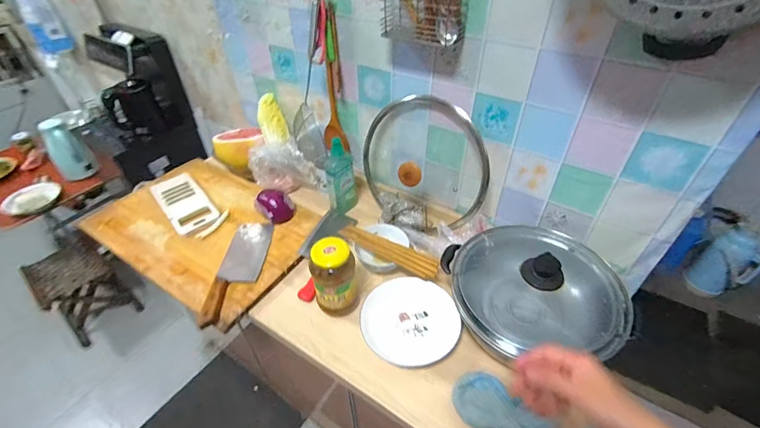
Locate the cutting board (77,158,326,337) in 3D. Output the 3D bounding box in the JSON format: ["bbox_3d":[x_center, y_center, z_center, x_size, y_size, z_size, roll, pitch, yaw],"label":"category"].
[{"bbox_3d":[-0.441,0.027,0.923,0.547,0.029,0.366,23,47,24],"label":"cutting board"}]

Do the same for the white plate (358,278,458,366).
[{"bbox_3d":[0.060,0.210,0.721,0.189,0.029,0.173,0,42,0],"label":"white plate"}]

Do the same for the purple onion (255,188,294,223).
[{"bbox_3d":[-0.273,-0.023,0.931,0.089,0.062,0.076,-16,44,-16],"label":"purple onion"}]

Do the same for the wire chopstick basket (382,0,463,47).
[{"bbox_3d":[0.075,-0.396,0.661,0.167,0.135,0.048,25,48,26],"label":"wire chopstick basket"}]

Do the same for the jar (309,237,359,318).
[{"bbox_3d":[-0.087,0.129,0.712,0.089,0.160,0.075,-5,42,-5],"label":"jar"}]

